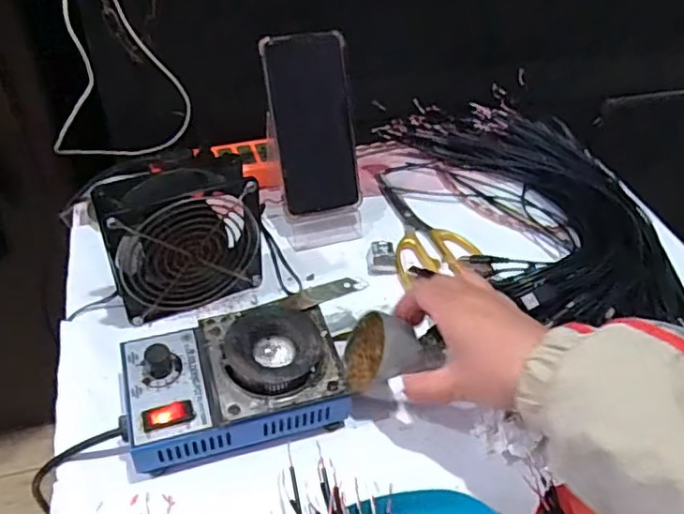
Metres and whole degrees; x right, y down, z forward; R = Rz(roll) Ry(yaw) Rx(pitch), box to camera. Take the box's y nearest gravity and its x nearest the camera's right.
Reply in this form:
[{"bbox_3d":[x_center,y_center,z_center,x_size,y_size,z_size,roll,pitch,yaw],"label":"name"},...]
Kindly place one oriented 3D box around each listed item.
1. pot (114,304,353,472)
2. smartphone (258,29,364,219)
[{"bbox_3d":[-0.078,0.090,0.441,0.149,0.064,0.096,-12,48,-17],"label":"pot"},{"bbox_3d":[-0.026,-0.124,0.574,0.076,0.164,0.006,-12,15,-12],"label":"smartphone"}]

